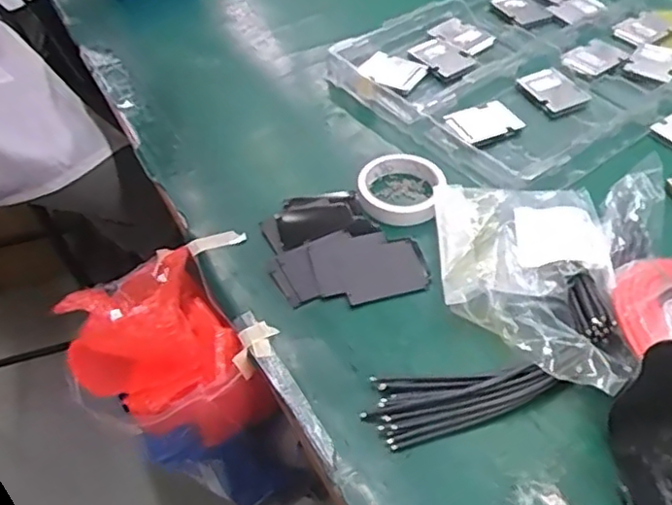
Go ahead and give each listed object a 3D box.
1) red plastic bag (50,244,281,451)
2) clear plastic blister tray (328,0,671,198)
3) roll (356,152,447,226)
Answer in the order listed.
[{"bbox_3d":[-0.169,0.088,0.597,0.136,0.165,0.180,-29,54,-21],"label":"red plastic bag"},{"bbox_3d":[0.281,-0.274,0.842,0.491,0.031,0.357,-32,55,-23],"label":"clear plastic blister tray"},{"bbox_3d":[0.068,-0.074,0.685,0.090,0.026,0.100,-6,49,-3],"label":"roll"}]

